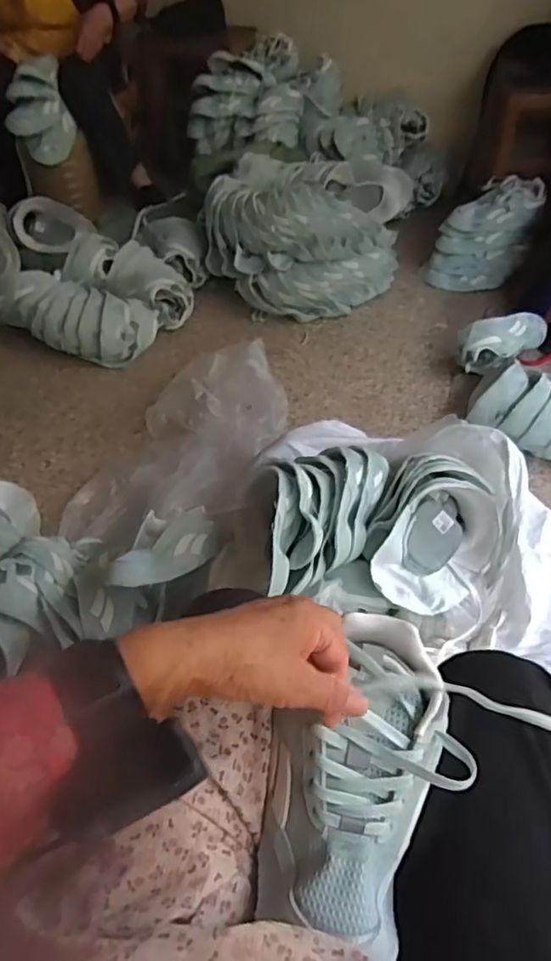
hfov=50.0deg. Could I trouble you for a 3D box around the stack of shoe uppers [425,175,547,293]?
[{"bbox_3d":[0.566,-0.663,1.609,0.241,0.241,0.172,16,50,14],"label":"stack of shoe uppers"}]

